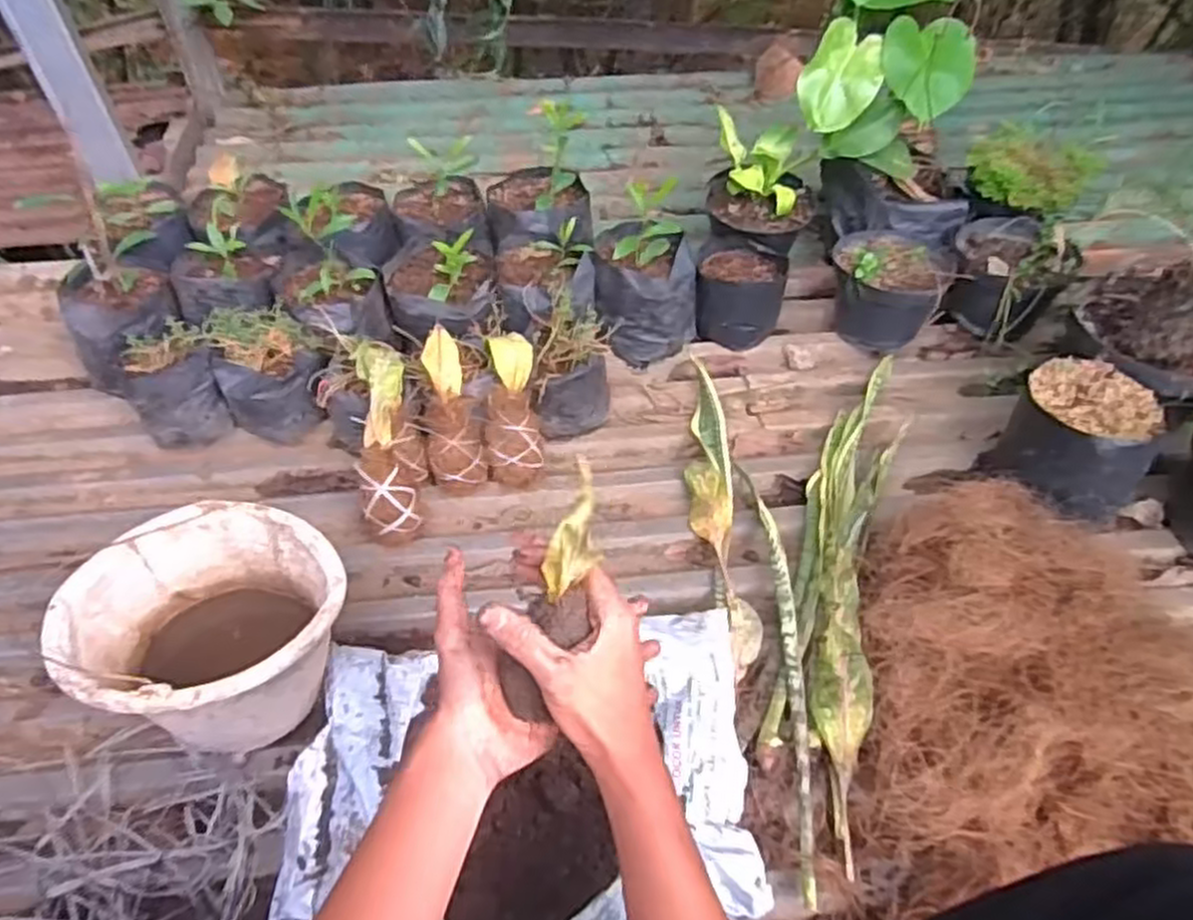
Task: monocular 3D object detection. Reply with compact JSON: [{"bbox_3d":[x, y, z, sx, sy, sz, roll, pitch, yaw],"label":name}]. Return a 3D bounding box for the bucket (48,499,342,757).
[{"bbox_3d":[-0.374,0.175,0.786,0.242,0.186,0.220,2,53,-2],"label":"bucket"}]

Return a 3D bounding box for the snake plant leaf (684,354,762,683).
[{"bbox_3d":[0.149,0.049,1.002,0.066,0.038,0.472,0,50,-2],"label":"snake plant leaf"}]

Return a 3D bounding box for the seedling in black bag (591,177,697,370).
[{"bbox_3d":[0.071,-0.260,1.159,0.149,0.219,0.167,-4,50,-6],"label":"seedling in black bag"}]

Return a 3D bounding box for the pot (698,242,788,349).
[{"bbox_3d":[0.220,-0.257,1.212,0.125,0.128,0.137,2,53,-2],"label":"pot"}]

